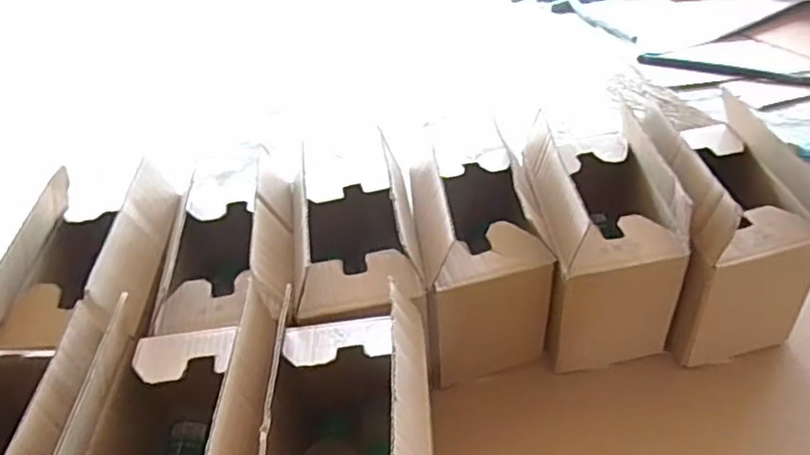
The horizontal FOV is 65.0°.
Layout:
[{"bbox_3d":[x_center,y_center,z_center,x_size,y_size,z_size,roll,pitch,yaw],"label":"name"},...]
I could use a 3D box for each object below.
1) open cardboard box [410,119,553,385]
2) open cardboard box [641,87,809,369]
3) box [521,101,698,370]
[{"bbox_3d":[0.083,0.028,0.728,0.133,0.203,0.206,-6,38,-2],"label":"open cardboard box"},{"bbox_3d":[0.357,0.003,0.728,0.140,0.206,0.211,-5,38,-1],"label":"open cardboard box"},{"bbox_3d":[0.219,0.008,0.739,0.137,0.211,0.228,-4,38,1],"label":"box"}]

